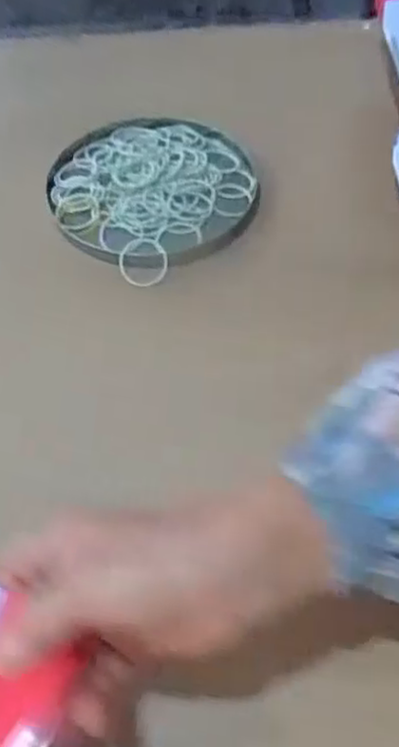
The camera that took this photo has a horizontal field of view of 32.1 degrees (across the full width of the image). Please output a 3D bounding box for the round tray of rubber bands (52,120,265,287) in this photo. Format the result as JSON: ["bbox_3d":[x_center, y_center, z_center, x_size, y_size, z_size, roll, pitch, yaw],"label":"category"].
[{"bbox_3d":[-0.038,-0.154,0.571,0.165,0.014,0.168,0,52,0],"label":"round tray of rubber bands"}]

